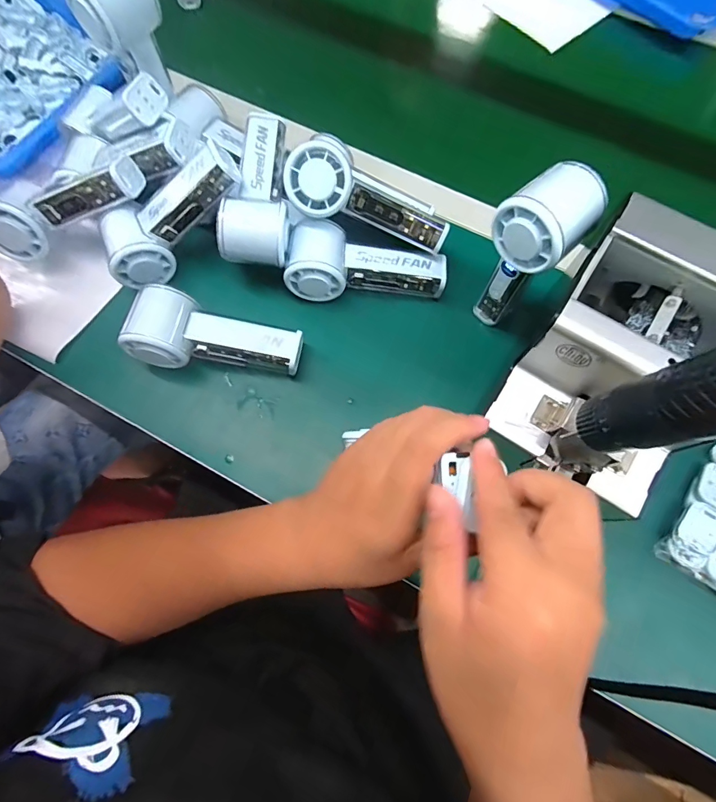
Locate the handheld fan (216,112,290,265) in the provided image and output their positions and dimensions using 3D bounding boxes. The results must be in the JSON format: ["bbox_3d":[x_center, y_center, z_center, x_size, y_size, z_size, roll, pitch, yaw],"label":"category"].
[{"bbox_3d":[-0.099,-0.202,0.406,0.062,0.058,0.152,-4,72,-2],"label":"handheld fan"}]

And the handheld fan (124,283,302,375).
[{"bbox_3d":[-0.128,-0.060,0.386,0.151,0.050,0.067,7,72,1],"label":"handheld fan"}]

